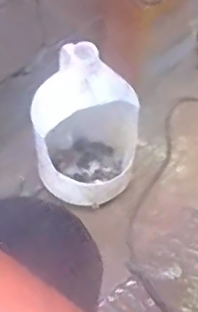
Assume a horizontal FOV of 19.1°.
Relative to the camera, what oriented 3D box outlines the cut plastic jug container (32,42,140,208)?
[{"bbox_3d":[-0.019,-0.054,0.913,0.151,0.312,0.147,-5,53,0],"label":"cut plastic jug container"}]

